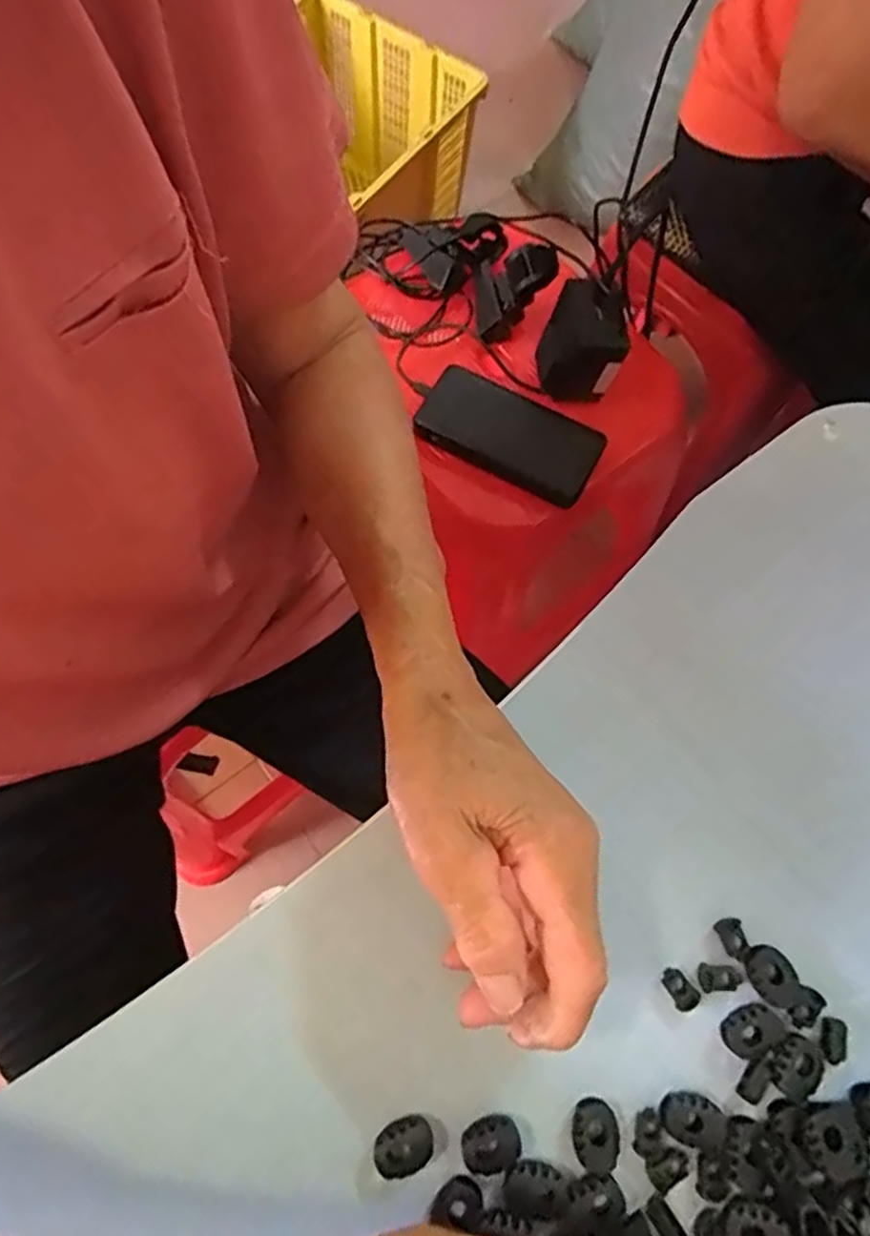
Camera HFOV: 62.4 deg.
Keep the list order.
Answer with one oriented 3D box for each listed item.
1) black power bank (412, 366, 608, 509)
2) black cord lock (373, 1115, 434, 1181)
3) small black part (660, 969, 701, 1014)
[{"bbox_3d":[0.063,-0.156,0.615,0.152,0.029,0.070,27,73,8],"label":"black power bank"},{"bbox_3d":[-0.011,0.192,0.260,0.021,0.005,0.018,-41,76,-15],"label":"black cord lock"},{"bbox_3d":[0.094,0.143,0.276,0.010,0.004,0.015,-41,76,-16],"label":"small black part"}]

